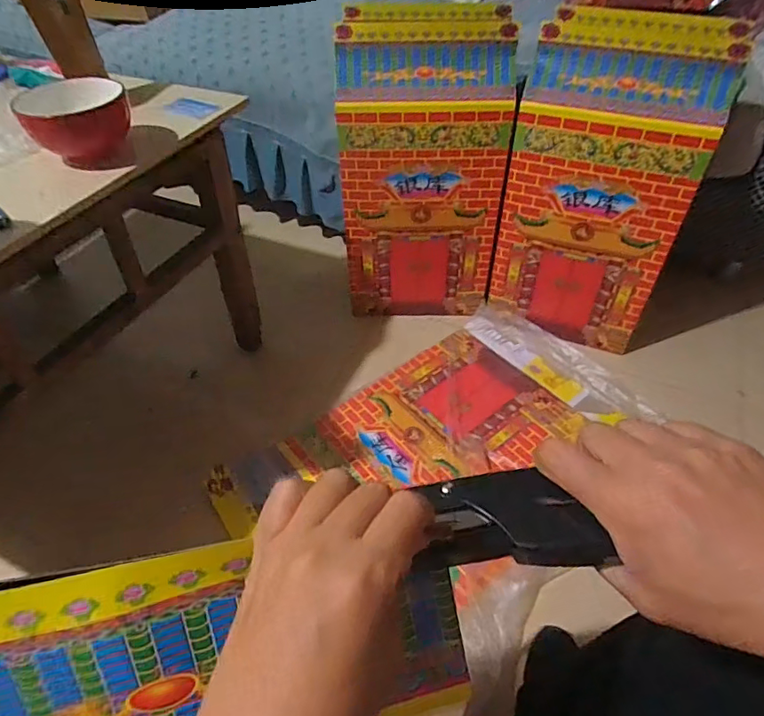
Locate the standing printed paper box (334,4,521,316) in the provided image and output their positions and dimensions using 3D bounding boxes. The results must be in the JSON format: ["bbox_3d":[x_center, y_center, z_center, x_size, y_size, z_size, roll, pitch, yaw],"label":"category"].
[{"bbox_3d":[0.082,-0.376,1.104,0.316,0.598,0.194,1,46,2],"label":"standing printed paper box"}]

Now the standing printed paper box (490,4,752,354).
[{"bbox_3d":[0.426,-0.334,1.021,0.312,0.552,0.215,20,49,19],"label":"standing printed paper box"}]

